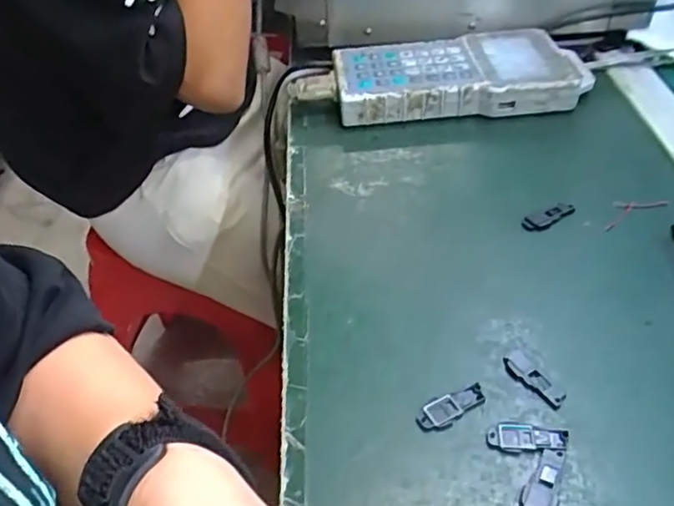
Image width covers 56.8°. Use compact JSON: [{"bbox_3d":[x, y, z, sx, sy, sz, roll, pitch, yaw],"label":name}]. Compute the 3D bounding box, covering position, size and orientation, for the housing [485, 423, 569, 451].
[{"bbox_3d":[0.098,0.094,0.319,0.040,0.004,0.015,3,43,6],"label":"housing"}]

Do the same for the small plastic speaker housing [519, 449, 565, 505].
[{"bbox_3d":[0.101,0.112,0.300,0.016,0.004,0.040,24,49,26],"label":"small plastic speaker housing"}]

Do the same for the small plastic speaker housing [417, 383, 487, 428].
[{"bbox_3d":[0.061,0.082,0.334,0.039,0.004,0.014,-22,46,-20],"label":"small plastic speaker housing"}]

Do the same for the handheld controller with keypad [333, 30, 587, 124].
[{"bbox_3d":[0.112,-0.164,0.567,0.226,0.032,0.108,-3,43,0],"label":"handheld controller with keypad"}]

